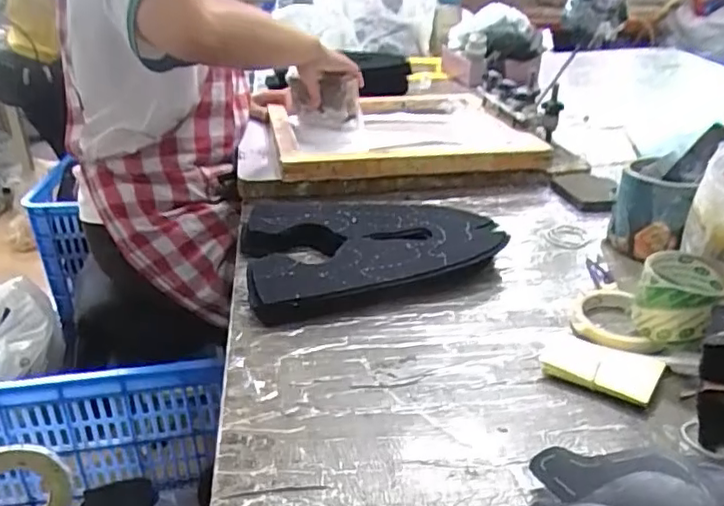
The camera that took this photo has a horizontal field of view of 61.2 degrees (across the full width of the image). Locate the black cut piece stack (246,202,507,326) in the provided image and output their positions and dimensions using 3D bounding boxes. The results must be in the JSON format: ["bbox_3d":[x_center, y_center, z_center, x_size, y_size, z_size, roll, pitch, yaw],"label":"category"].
[{"bbox_3d":[0.008,-0.009,0.736,0.291,0.045,0.236,-7,28,-12],"label":"black cut piece stack"}]

